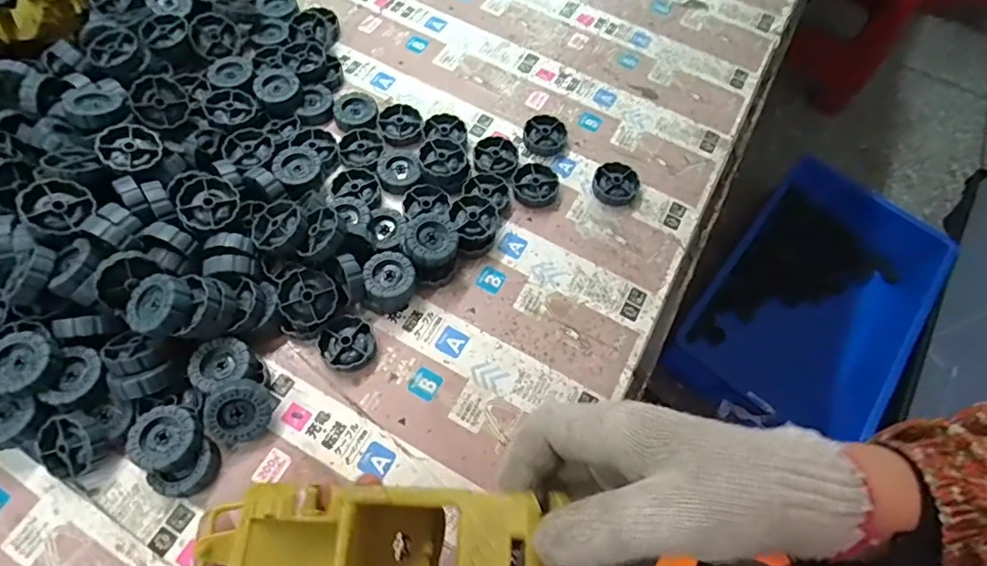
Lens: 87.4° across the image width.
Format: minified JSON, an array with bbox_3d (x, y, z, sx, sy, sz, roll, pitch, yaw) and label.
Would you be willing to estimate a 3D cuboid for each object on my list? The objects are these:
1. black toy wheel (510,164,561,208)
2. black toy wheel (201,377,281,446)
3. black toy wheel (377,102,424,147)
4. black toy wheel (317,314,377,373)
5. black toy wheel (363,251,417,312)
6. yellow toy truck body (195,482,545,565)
[{"bbox_3d":[0.036,-0.082,0.437,0.040,0.011,0.037,1,65,-3],"label":"black toy wheel"},{"bbox_3d":[-0.163,0.081,0.331,0.038,0.017,0.038,44,82,-22],"label":"black toy wheel"},{"bbox_3d":[-0.082,-0.138,0.459,0.036,0.013,0.044,-8,65,-7],"label":"black toy wheel"},{"bbox_3d":[-0.102,0.043,0.367,0.038,0.010,0.039,1,65,-3],"label":"black toy wheel"},{"bbox_3d":[-0.076,-0.001,0.384,0.036,0.026,0.038,1,65,-3],"label":"black toy wheel"},{"bbox_3d":[-0.047,0.124,0.244,0.162,0.049,0.053,13,63,-17],"label":"yellow toy truck body"}]

